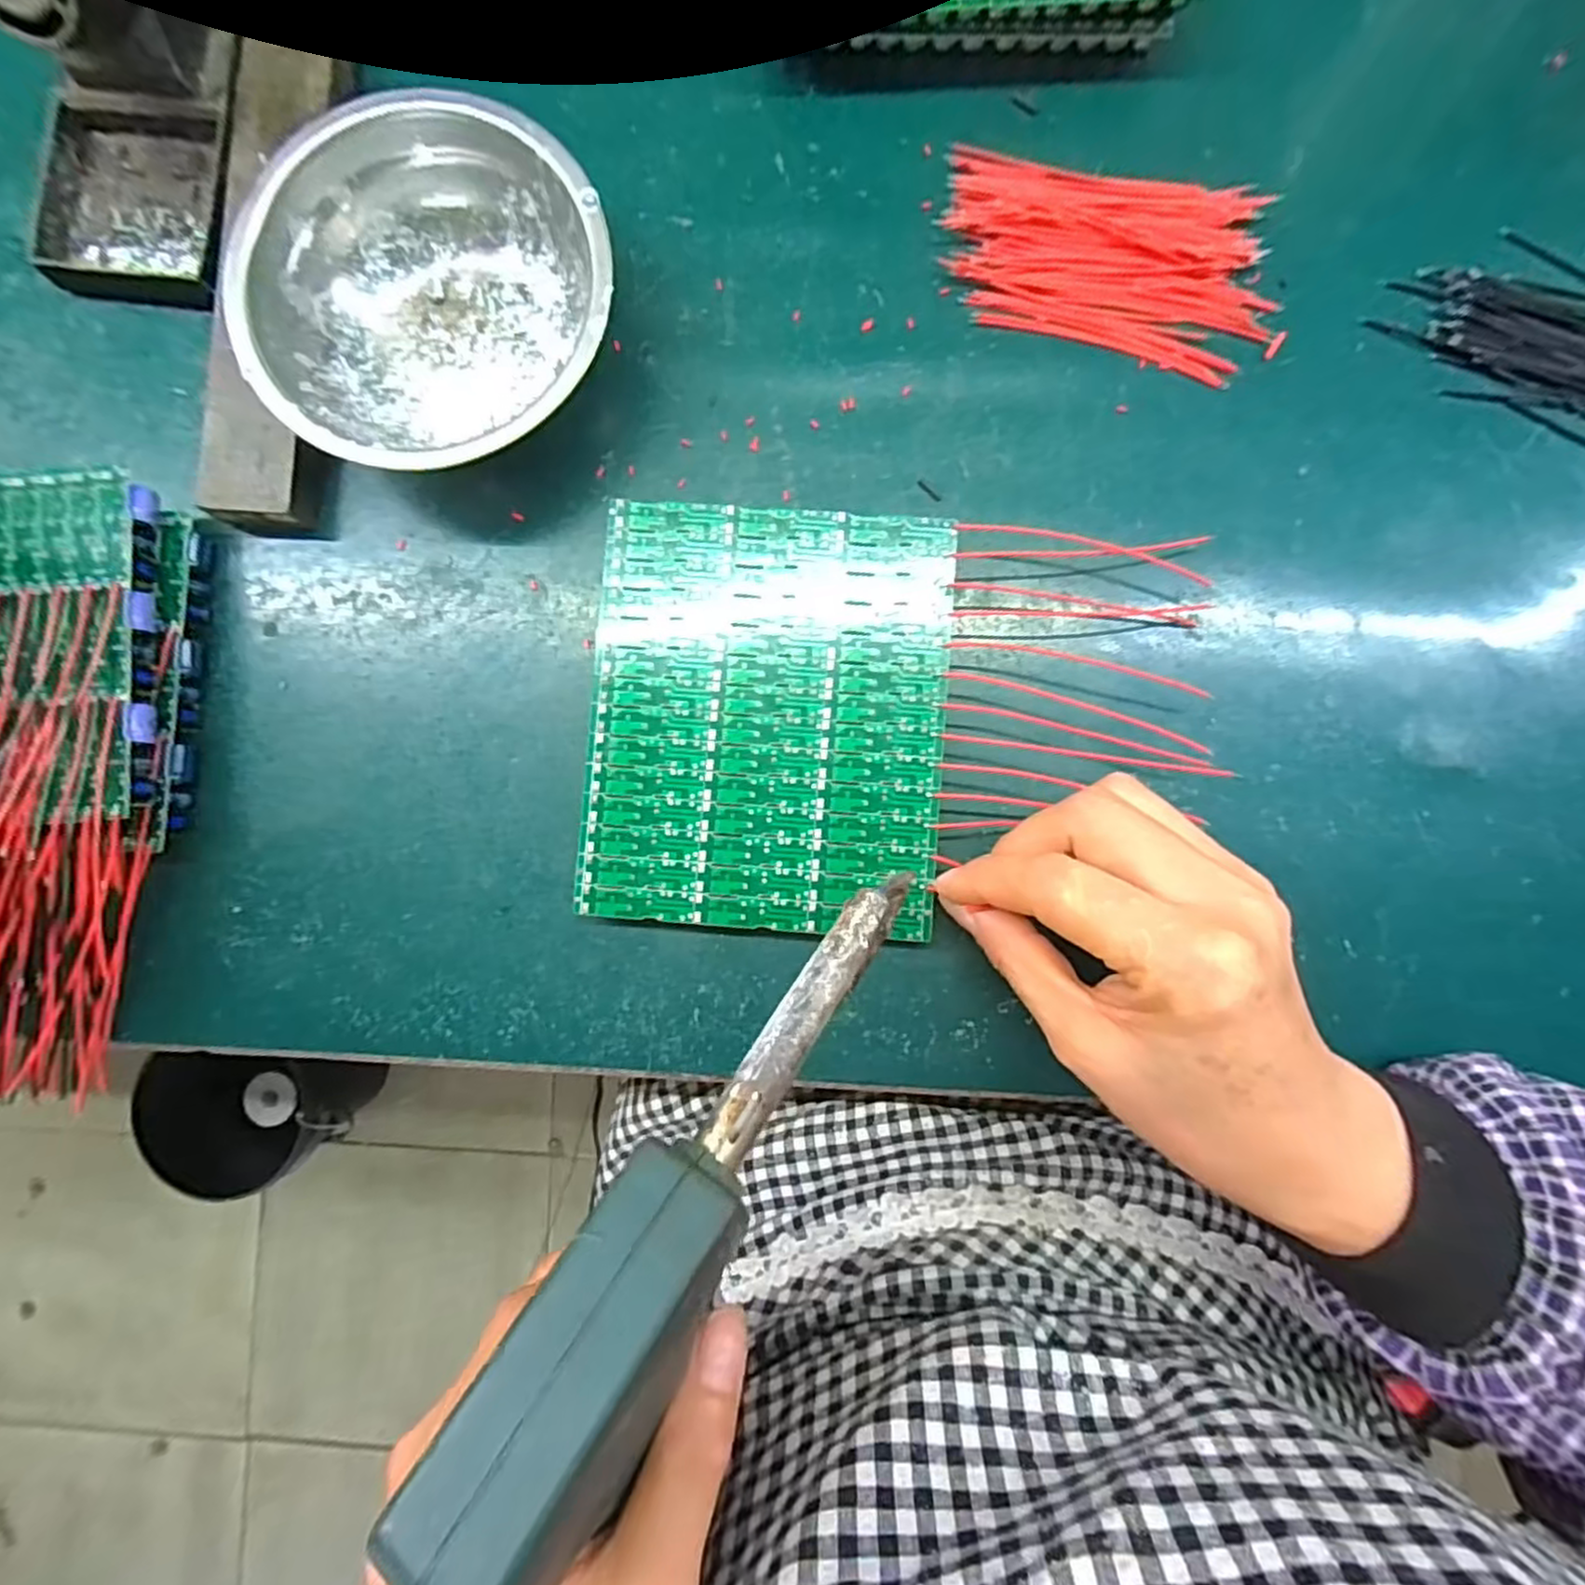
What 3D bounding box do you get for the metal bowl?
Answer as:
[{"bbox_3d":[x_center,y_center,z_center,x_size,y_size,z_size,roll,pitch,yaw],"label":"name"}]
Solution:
[{"bbox_3d":[-0.128,-0.174,0.258,0.123,0.039,0.120,0,88,2],"label":"metal bowl"}]

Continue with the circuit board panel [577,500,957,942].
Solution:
[{"bbox_3d":[-0.009,-0.027,0.256,0.124,0.004,0.147,4,87,1],"label":"circuit board panel"}]

